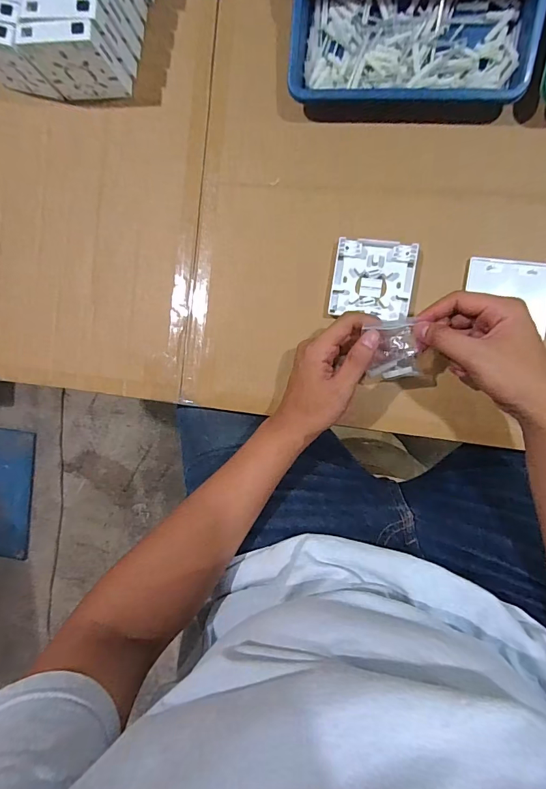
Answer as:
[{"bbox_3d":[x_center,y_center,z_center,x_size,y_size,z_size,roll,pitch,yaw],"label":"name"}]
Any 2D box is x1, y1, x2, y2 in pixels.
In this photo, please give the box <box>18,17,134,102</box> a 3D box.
[{"bbox_3d":[-0.219,-0.372,0.446,0.089,0.086,0.022,3,93,9],"label":"box"}]

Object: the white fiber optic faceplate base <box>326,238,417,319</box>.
[{"bbox_3d":[0.112,-0.129,0.443,0.086,0.013,0.082,8,94,9],"label":"white fiber optic faceplate base"}]

